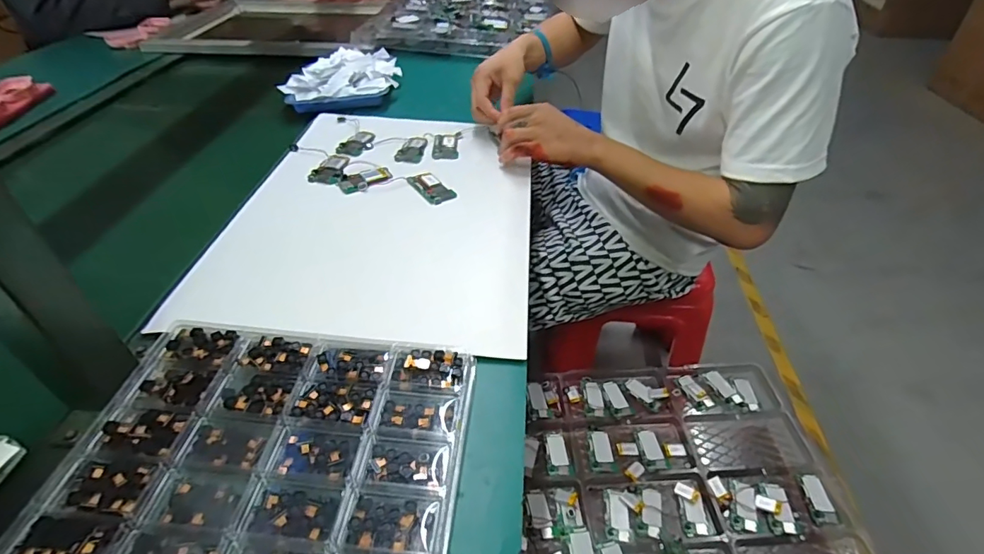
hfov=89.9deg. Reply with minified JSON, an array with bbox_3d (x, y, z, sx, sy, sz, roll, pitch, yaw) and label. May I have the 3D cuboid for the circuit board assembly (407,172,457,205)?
[{"bbox_3d":[-0.082,-0.121,0.659,0.042,0.013,0.071,-25,48,-25],"label":"circuit board assembly"}]

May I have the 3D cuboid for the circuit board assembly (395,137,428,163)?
[{"bbox_3d":[-0.120,-0.189,0.735,0.037,0.008,0.065,4,42,5],"label":"circuit board assembly"}]

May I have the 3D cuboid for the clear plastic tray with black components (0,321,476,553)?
[{"bbox_3d":[-0.160,0.127,0.358,0.266,0.023,0.211,4,42,5],"label":"clear plastic tray with black components"}]

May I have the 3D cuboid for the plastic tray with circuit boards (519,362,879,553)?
[{"bbox_3d":[0.275,0.326,0.691,0.437,0.037,0.489,-1,42,-1],"label":"plastic tray with circuit boards"}]

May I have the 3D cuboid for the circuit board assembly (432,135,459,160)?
[{"bbox_3d":[-0.071,-0.199,0.750,0.038,0.009,0.068,-3,42,-3],"label":"circuit board assembly"}]

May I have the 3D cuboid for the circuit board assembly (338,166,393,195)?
[{"bbox_3d":[-0.170,-0.131,0.665,0.073,0.008,0.040,-24,47,-24],"label":"circuit board assembly"}]

